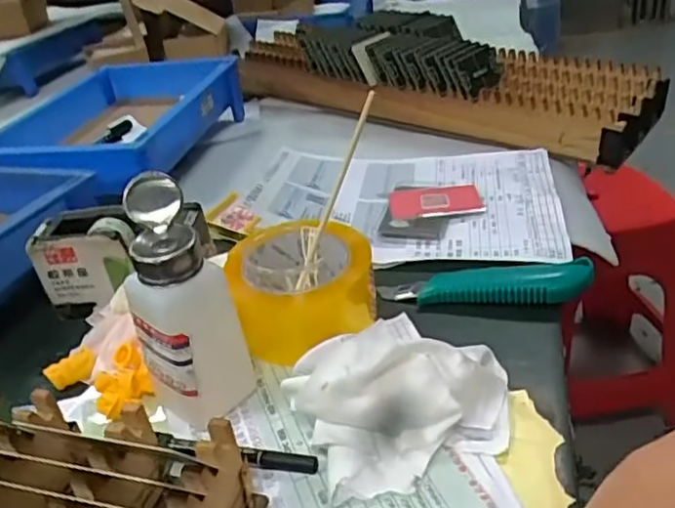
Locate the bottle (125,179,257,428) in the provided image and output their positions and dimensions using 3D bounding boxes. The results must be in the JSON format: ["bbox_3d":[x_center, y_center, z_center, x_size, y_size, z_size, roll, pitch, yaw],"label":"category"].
[{"bbox_3d":[-0.095,0.030,0.389,0.064,0.143,0.066,-13,32,-9],"label":"bottle"}]

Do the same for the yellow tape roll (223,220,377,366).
[{"bbox_3d":[-0.023,0.022,0.473,0.097,0.073,0.097,-5,32,3],"label":"yellow tape roll"}]

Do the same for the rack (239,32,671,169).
[{"bbox_3d":[0.105,-0.211,0.795,0.541,0.065,0.170,11,36,27],"label":"rack"}]

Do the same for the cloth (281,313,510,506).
[{"bbox_3d":[0.044,0.081,0.374,0.138,0.067,0.079,-12,28,-9],"label":"cloth"}]

